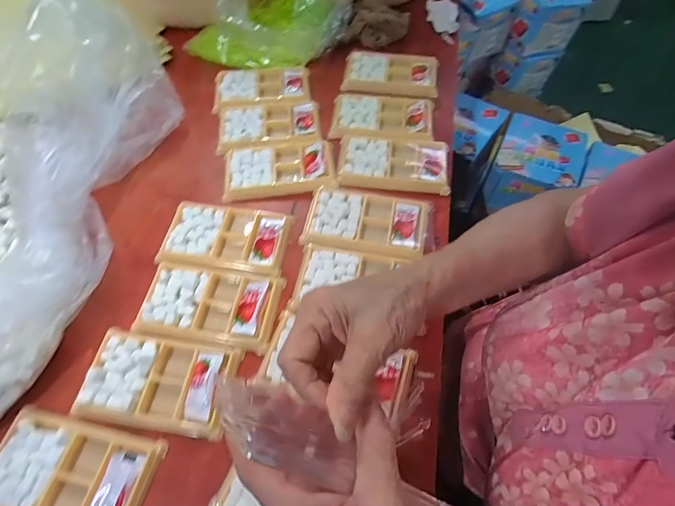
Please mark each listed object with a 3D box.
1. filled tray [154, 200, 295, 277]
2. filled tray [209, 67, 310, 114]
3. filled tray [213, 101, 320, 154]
[{"bbox_3d":[-0.124,-0.018,0.428,0.132,0.018,0.075,8,61,5],"label":"filled tray"},{"bbox_3d":[-0.110,-0.242,0.554,0.135,0.023,0.080,-2,61,-1],"label":"filled tray"},{"bbox_3d":[-0.092,-0.171,0.516,0.136,0.022,0.078,-4,61,-3],"label":"filled tray"}]

